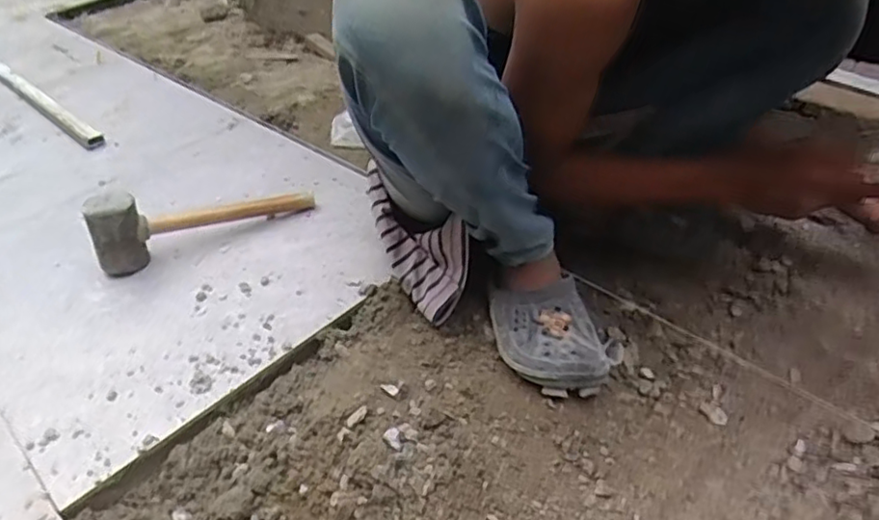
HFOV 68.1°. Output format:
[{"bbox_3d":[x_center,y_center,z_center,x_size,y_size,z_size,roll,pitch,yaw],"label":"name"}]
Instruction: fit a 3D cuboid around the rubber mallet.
[{"bbox_3d":[-0.341,-0.076,0.942,0.300,0.106,0.066,-20,43,-18],"label":"rubber mallet"}]

